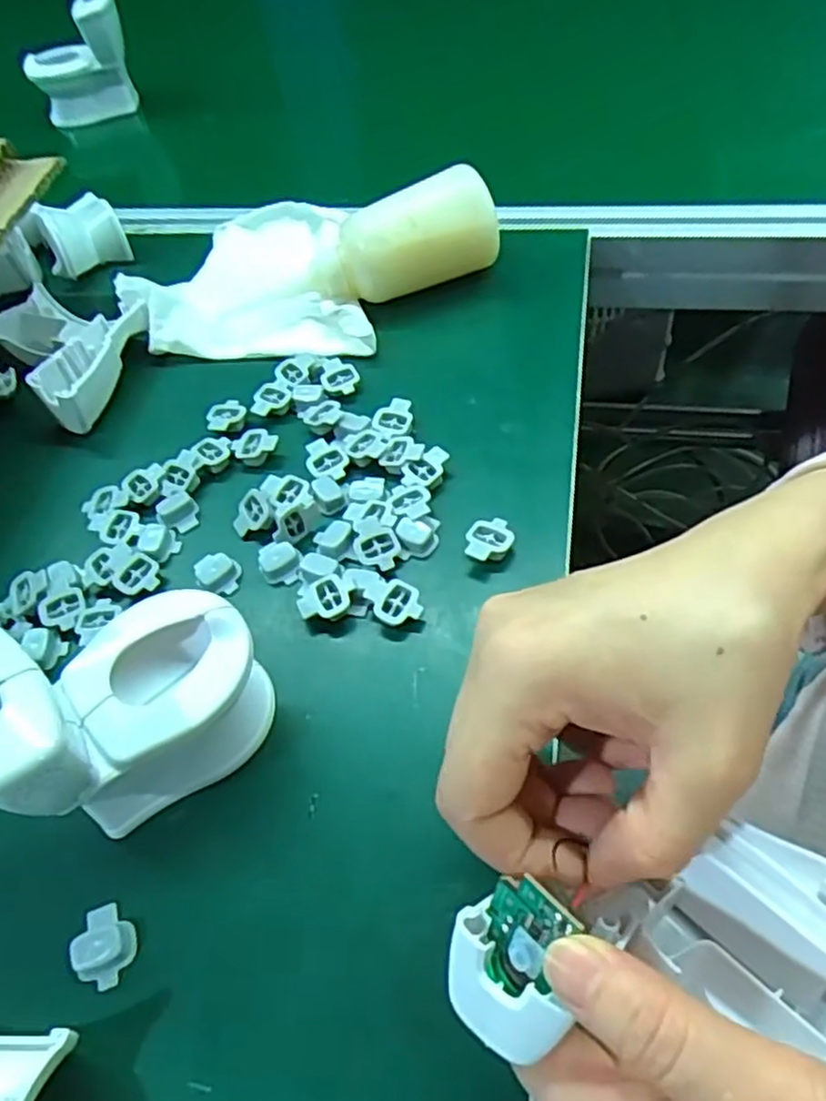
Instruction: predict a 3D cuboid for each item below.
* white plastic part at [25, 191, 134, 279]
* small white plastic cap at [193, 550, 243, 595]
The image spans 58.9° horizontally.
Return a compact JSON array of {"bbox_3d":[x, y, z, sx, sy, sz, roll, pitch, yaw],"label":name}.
[{"bbox_3d":[-0.243,-0.234,0.528,0.053,0.029,0.074,-31,55,-15],"label":"white plastic part"},{"bbox_3d":[-0.097,0.010,0.363,0.020,0.007,0.025,-37,57,-19],"label":"small white plastic cap"}]

